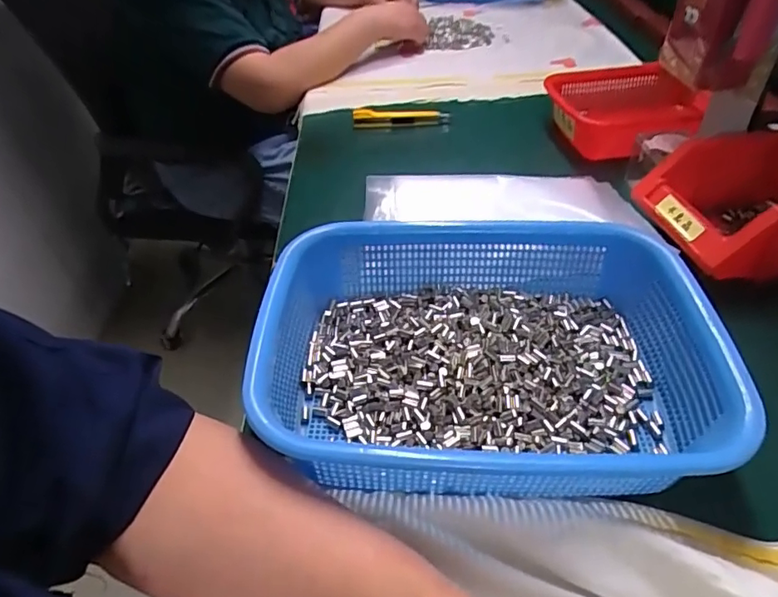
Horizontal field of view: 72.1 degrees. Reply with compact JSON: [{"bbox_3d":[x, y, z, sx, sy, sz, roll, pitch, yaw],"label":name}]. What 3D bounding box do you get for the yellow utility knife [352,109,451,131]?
[{"bbox_3d":[0.015,-0.237,0.708,0.126,0.028,0.017,-1,43,3],"label":"yellow utility knife"}]

